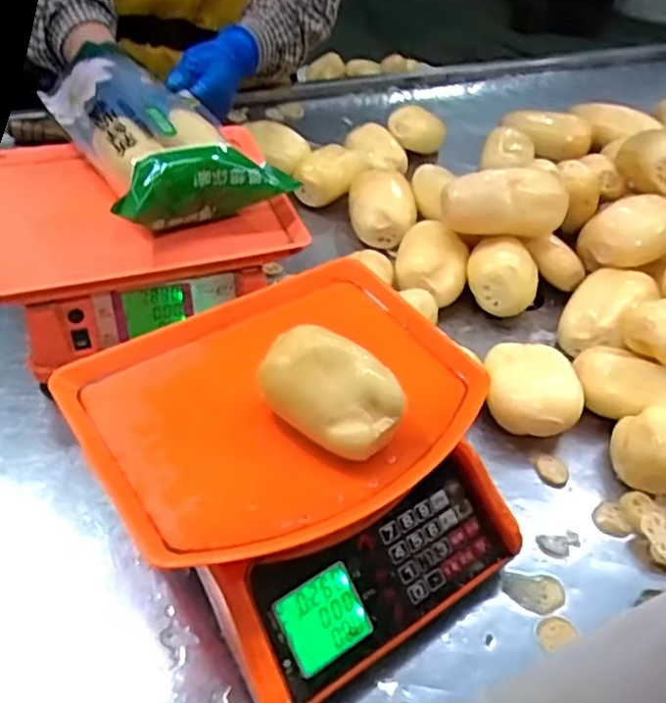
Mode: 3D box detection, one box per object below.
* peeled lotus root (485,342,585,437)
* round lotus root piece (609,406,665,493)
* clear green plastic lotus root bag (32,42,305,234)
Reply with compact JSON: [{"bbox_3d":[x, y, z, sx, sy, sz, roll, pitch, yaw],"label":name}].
[{"bbox_3d":[0.191,0.037,0.657,0.088,0.055,0.102,8,45,3],"label":"peeled lotus root"},{"bbox_3d":[0.286,0.086,0.603,0.069,0.051,0.065,30,49,25],"label":"round lotus root piece"},{"bbox_3d":[-0.176,-0.218,0.685,0.158,0.088,0.254,-21,51,-24],"label":"clear green plastic lotus root bag"}]

